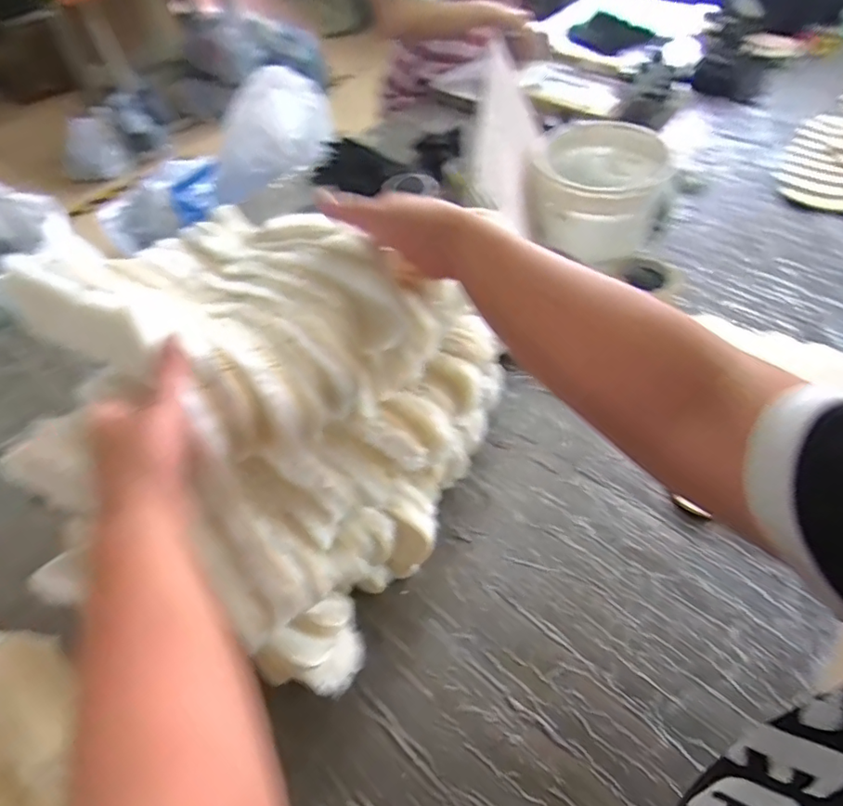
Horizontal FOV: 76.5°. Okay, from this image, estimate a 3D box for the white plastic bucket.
[{"bbox_3d":[0.285,-0.351,0.875,0.198,0.128,0.198,19,56,18],"label":"white plastic bucket"}]

